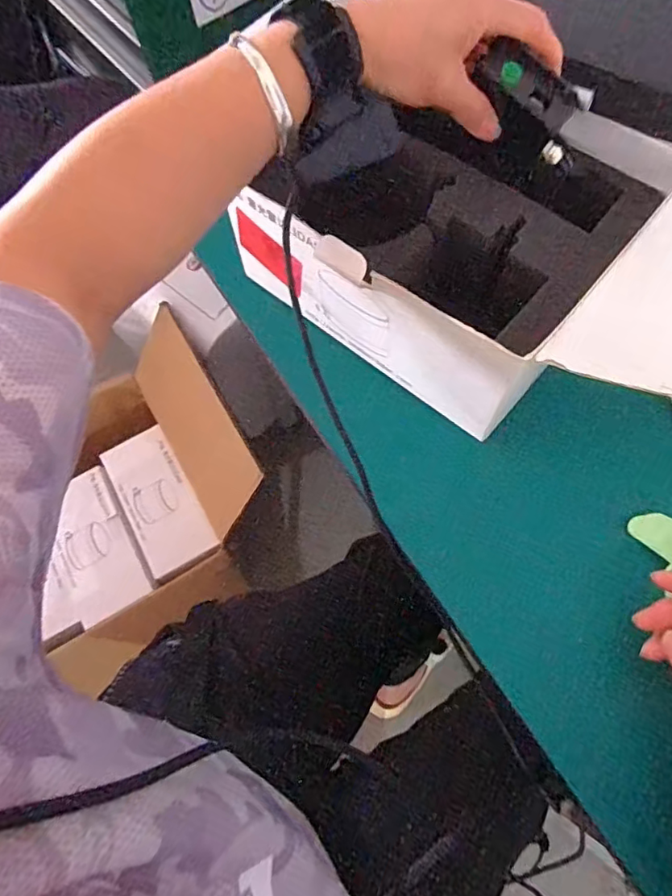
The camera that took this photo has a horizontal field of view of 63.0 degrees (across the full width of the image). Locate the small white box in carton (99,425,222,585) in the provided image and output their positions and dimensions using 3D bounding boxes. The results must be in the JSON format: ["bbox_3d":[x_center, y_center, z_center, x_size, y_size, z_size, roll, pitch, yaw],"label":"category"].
[{"bbox_3d":[-0.318,0.098,0.984,0.125,0.068,0.274,-28,69,-8],"label":"small white box in carton"}]

